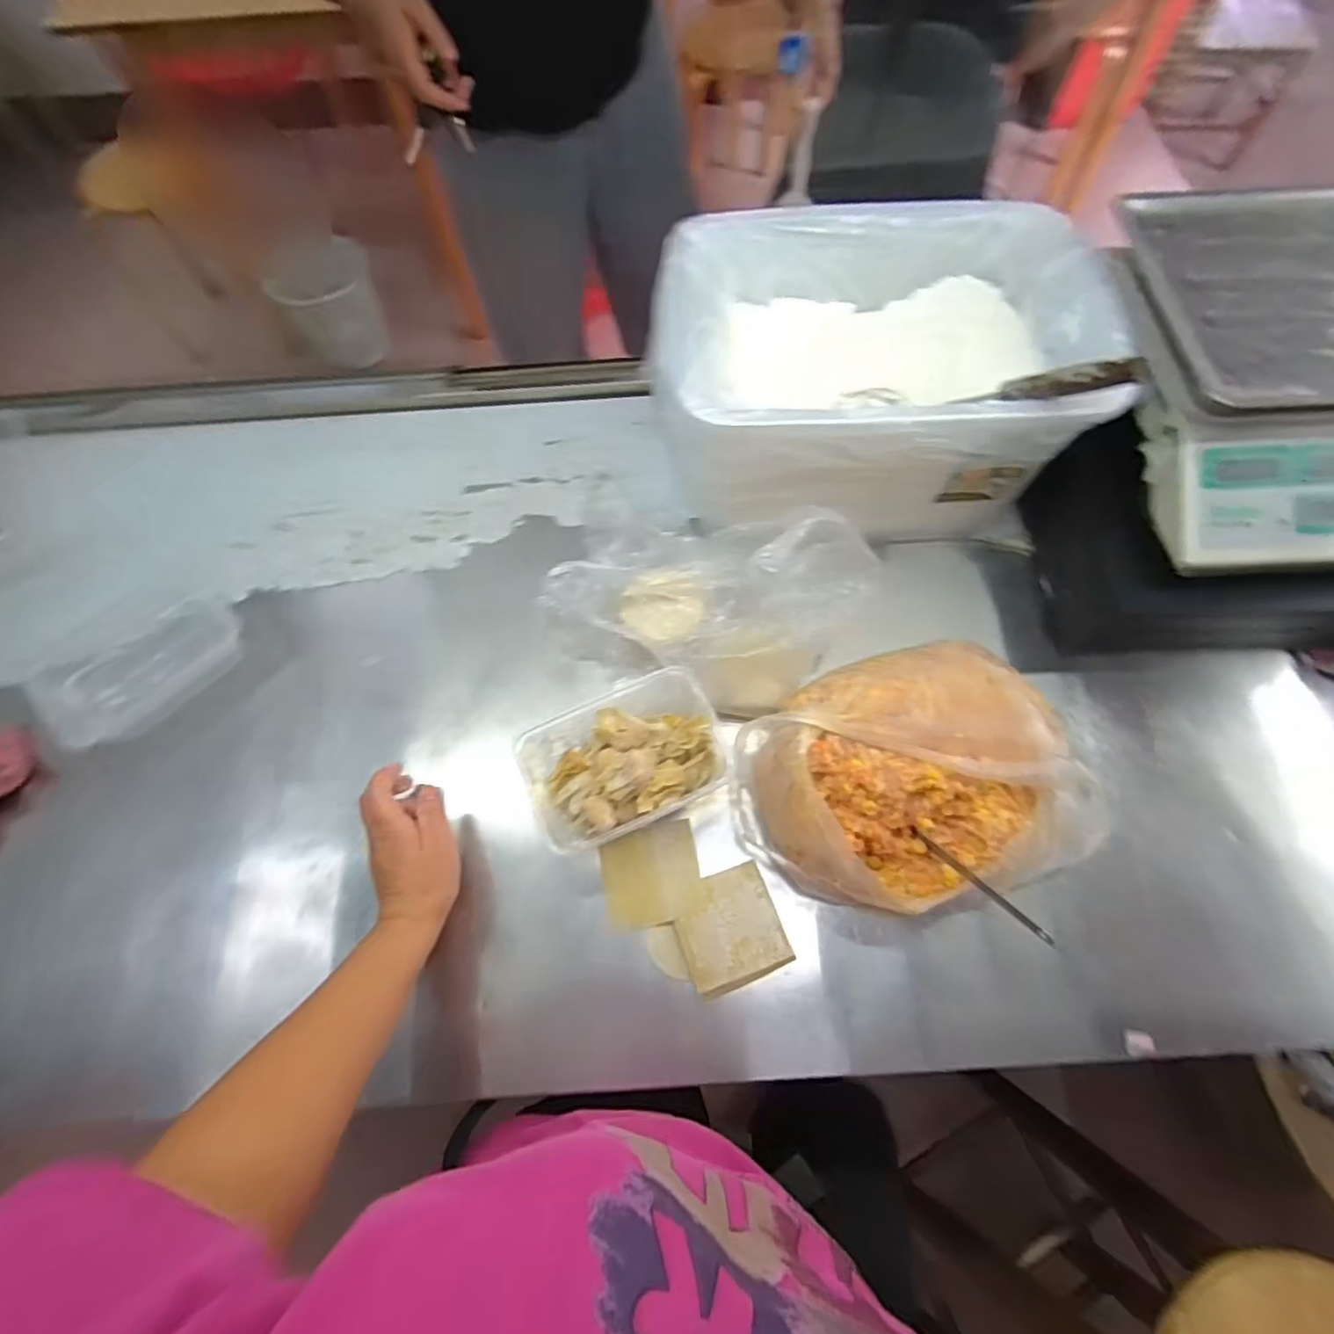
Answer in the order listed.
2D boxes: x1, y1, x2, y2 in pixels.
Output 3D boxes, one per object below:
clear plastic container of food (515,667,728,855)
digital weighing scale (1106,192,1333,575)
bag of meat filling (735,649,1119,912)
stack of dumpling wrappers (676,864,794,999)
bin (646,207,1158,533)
[{"bbox_3d":[-0.037,0.084,0.543,0.170,0.062,0.117,-29,70,-10],"label":"clear plastic container of food"},{"bbox_3d":[0.560,-0.243,0.520,0.353,0.092,0.312,-3,67,0],"label":"digital weighing scale"},{"bbox_3d":[0.195,0.089,0.514,0.267,0.098,0.204,-16,68,-5],"label":"bag of meat filling"},{"bbox_3d":[0.051,0.214,0.514,0.081,0.024,0.082,-18,68,-6],"label":"stack of dumpling wrappers"},{"bbox_3d":[0.178,-0.266,0.572,0.360,0.162,0.256,3,67,2],"label":"bin"}]

